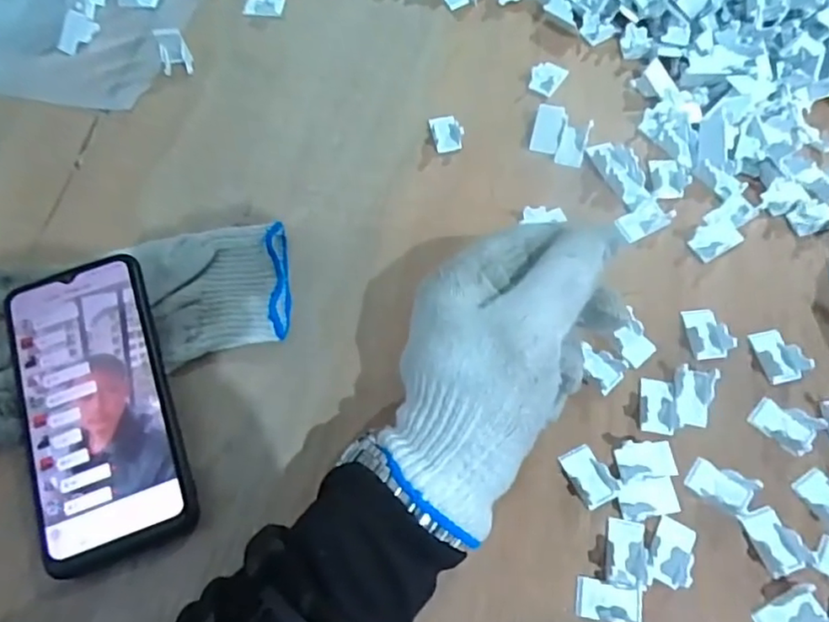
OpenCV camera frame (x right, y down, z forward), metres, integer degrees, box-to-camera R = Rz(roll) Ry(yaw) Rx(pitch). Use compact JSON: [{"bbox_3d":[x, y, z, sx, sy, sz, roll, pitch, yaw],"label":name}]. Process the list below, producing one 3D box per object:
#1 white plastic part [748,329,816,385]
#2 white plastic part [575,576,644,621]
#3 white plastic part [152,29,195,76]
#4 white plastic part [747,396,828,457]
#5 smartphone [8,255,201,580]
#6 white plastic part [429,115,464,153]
[{"bbox_3d":[0.201,0.023,0.333,0.022,0.013,0.031,-17,66,-5],"label":"white plastic part"},{"bbox_3d":[0.093,0.137,0.285,0.031,0.013,0.018,9,66,7],"label":"white plastic part"},{"bbox_3d":[-0.175,-0.188,0.440,0.021,0.031,0.014,-7,65,-1],"label":"white plastic part"},{"bbox_3d":[0.196,0.058,0.318,0.031,0.010,0.023,41,73,18],"label":"white plastic part"},{"bbox_3d":[-0.171,0.048,0.326,0.075,0.009,0.166,-19,69,-8],"label":"smartphone"},{"bbox_3d":[0.022,-0.120,0.409,0.021,0.004,0.030,-13,66,-4],"label":"white plastic part"}]

